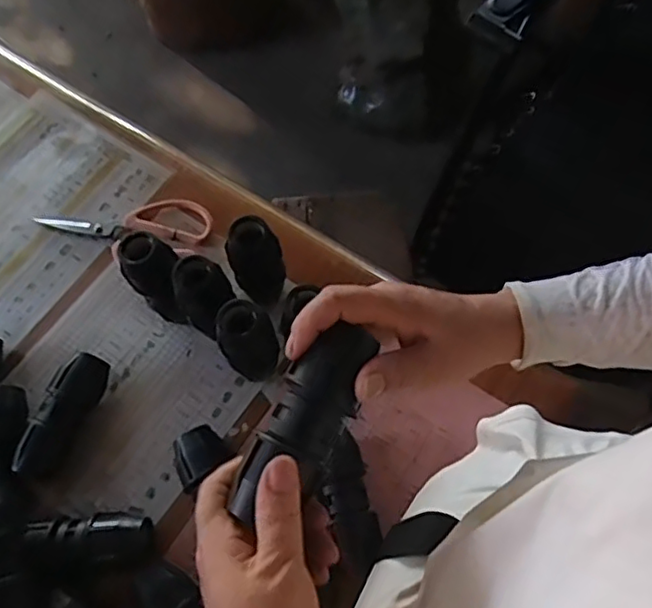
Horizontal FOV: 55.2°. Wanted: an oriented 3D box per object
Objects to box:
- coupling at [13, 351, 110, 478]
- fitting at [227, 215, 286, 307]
[{"bbox_3d":[-0.240,0.099,0.564,0.037,0.041,0.114,26,71,13],"label":"coupling"},{"bbox_3d":[-0.061,-0.035,0.569,0.043,0.095,0.047,21,70,11],"label":"fitting"}]

